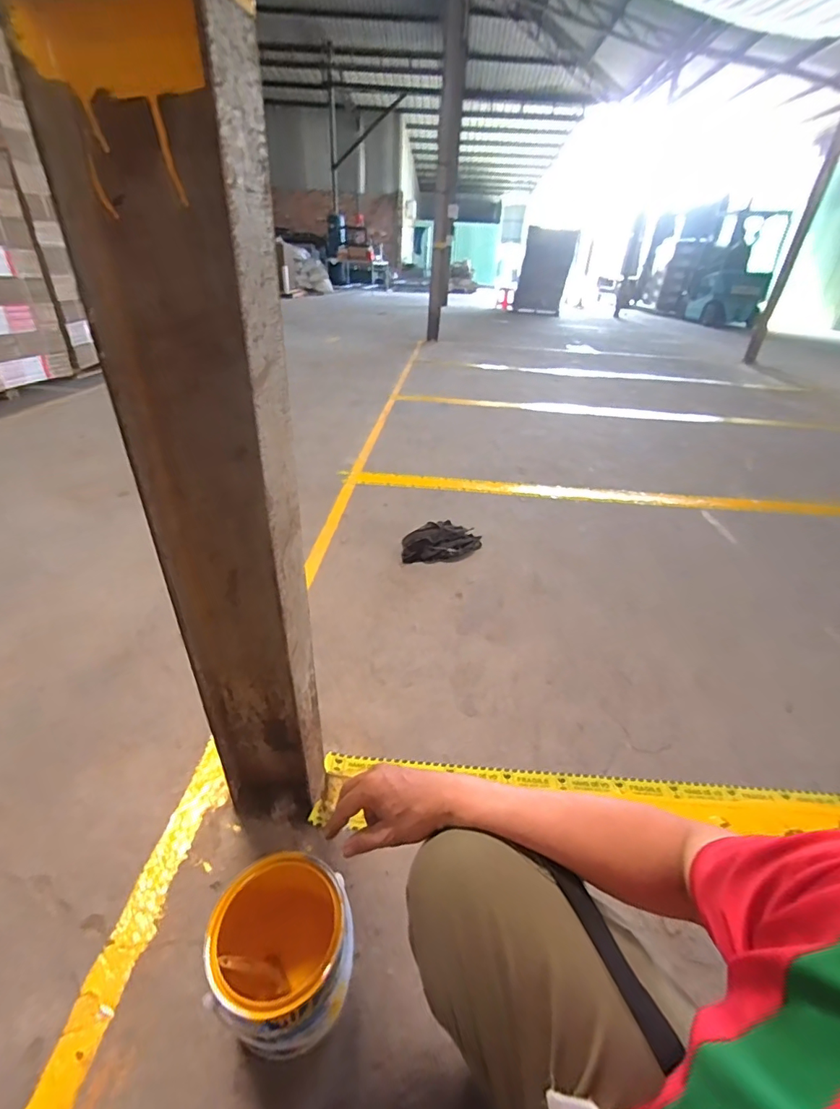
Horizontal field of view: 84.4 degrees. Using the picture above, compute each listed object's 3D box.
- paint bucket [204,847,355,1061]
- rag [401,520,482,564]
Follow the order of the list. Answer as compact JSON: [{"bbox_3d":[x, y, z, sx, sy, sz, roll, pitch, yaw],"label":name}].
[{"bbox_3d":[-0.173,0.497,0.595,0.158,0.154,0.176,-7,35,-17],"label":"paint bucket"},{"bbox_3d":[0.085,-0.048,1.602,0.164,0.074,0.312,31,41,34],"label":"rag"}]

